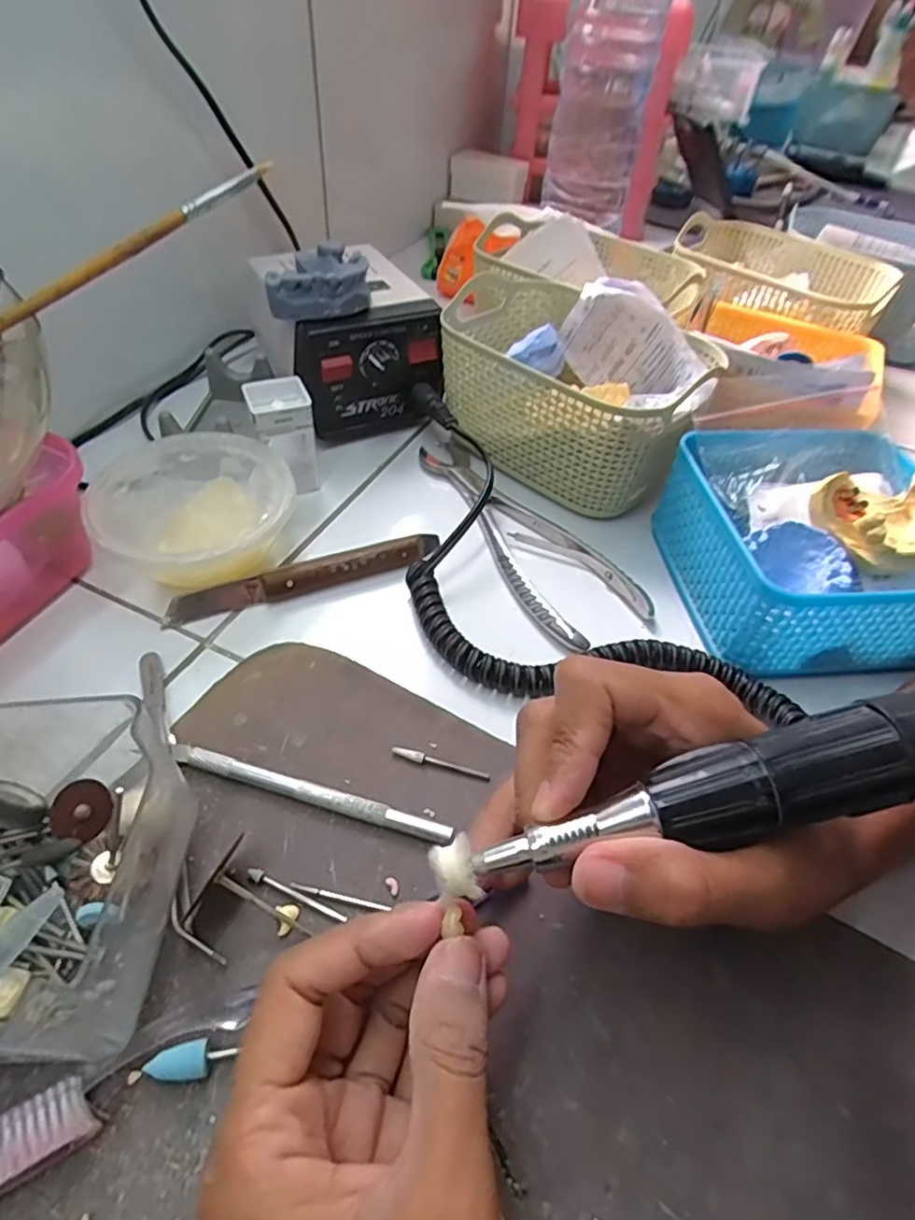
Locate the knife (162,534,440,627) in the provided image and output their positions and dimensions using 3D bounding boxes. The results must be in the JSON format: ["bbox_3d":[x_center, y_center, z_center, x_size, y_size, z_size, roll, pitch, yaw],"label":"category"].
[{"bbox_3d":[-0.079,-0.018,0.337,0.148,0.014,0.016,-16,52,-19],"label":"knife"}]

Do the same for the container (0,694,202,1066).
[{"bbox_3d":[-0.151,0.081,0.212,0.102,0.054,0.119,1,49,-5],"label":"container"}]

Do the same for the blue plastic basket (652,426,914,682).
[{"bbox_3d":[0.192,-0.035,0.336,0.131,0.068,0.134,-3,49,-8],"label":"blue plastic basket"}]

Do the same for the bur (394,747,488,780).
[{"bbox_3d":[-0.007,0.066,0.272,0.044,0.004,0.004,15,49,7],"label":"bur"}]

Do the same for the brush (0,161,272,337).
[{"bbox_3d":[-0.167,-0.143,0.271,0.195,0.008,0.006,-32,55,-1],"label":"brush"}]

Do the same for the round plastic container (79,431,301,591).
[{"bbox_3d":[-0.147,-0.049,0.341,0.112,0.041,0.112,3,49,-3],"label":"round plastic container"}]

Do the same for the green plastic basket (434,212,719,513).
[{"bbox_3d":[0.069,-0.146,0.416,0.182,0.080,0.124,34,54,22],"label":"green plastic basket"}]

